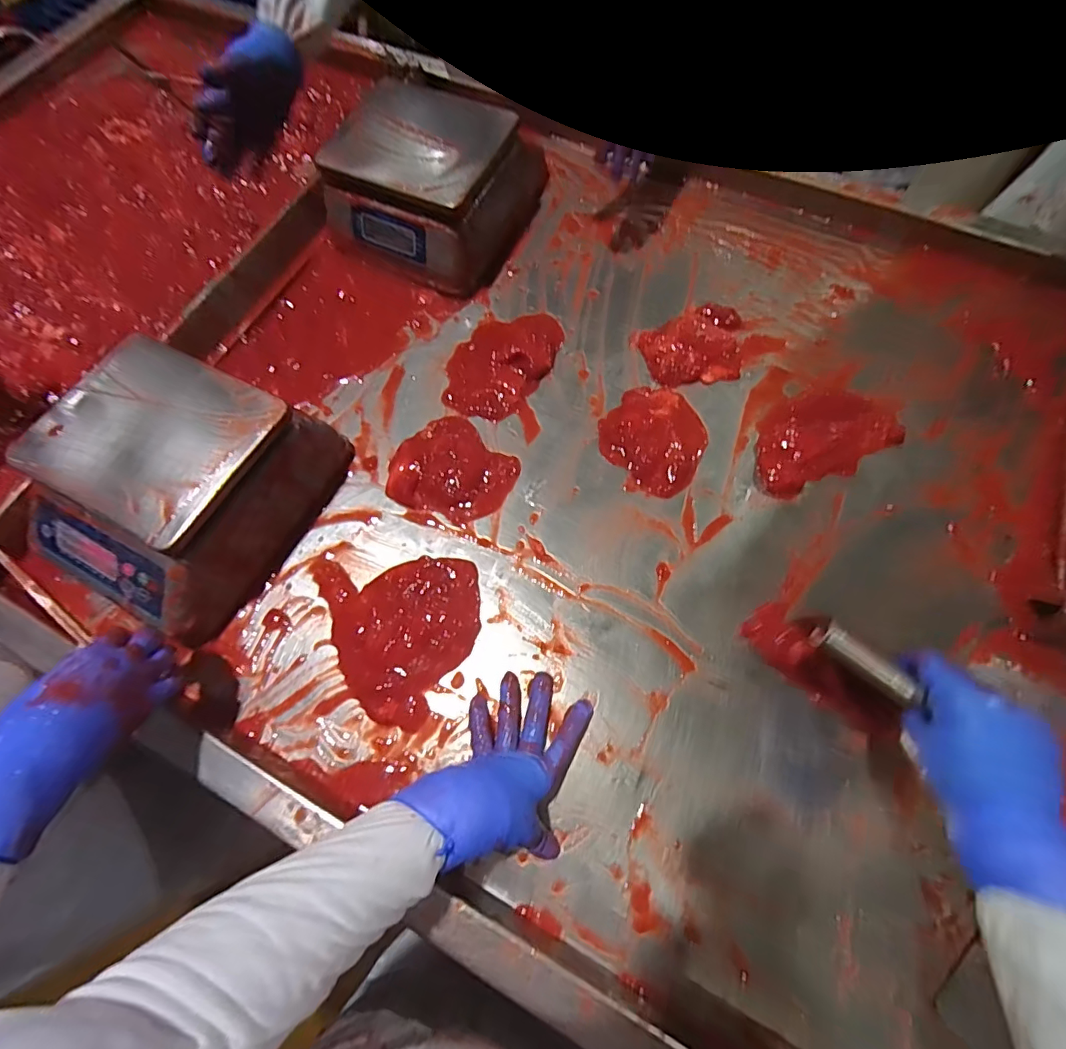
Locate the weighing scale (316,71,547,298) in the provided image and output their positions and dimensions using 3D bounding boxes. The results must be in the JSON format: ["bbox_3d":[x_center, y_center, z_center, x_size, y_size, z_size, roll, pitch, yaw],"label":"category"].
[{"bbox_3d":[-0.145,-0.482,0.704,0.232,0.134,0.232,26,72,11],"label":"weighing scale"}]

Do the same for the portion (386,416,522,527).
[{"bbox_3d":[-0.102,-0.064,0.609,0.145,0.014,0.132,-1,69,1],"label":"portion"}]

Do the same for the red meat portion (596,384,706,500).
[{"bbox_3d":[0.151,-0.111,0.621,0.127,0.022,0.146,23,71,10],"label":"red meat portion"}]

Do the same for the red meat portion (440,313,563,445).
[{"bbox_3d":[-0.043,-0.218,0.666,0.140,0.022,0.186,11,70,6],"label":"red meat portion"}]

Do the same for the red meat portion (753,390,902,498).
[{"bbox_3d":[0.362,-0.112,0.616,0.196,0.019,0.115,-17,70,-5],"label":"red meat portion"}]

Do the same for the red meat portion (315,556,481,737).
[{"bbox_3d":[-0.150,0.121,0.531,0.179,0.017,0.175,-4,69,0],"label":"red meat portion"}]

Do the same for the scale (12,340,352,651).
[{"bbox_3d":[-0.388,-0.044,0.543,0.231,0.133,0.271,25,72,11],"label":"scale"}]

